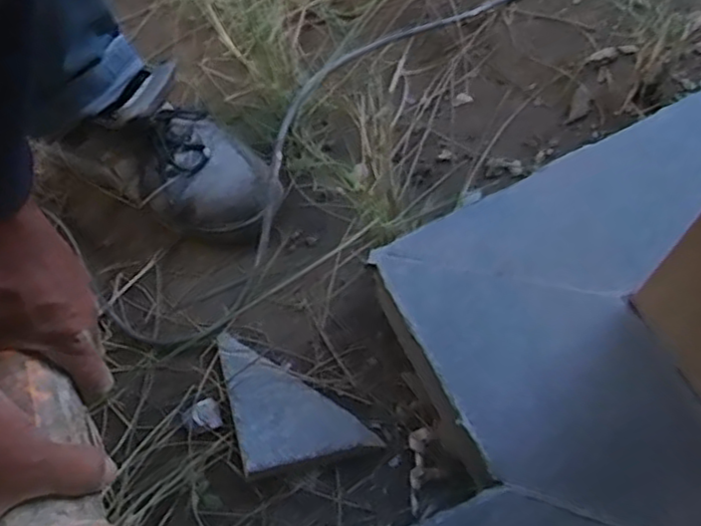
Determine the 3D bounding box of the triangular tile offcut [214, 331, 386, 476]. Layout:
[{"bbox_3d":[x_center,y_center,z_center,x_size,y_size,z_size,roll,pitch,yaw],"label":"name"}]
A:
[{"bbox_3d":[-0.068,0.123,0.560,0.159,0.012,0.083,30,53,21],"label":"triangular tile offcut"}]

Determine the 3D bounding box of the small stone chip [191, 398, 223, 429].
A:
[{"bbox_3d":[-0.120,0.126,0.568,0.021,0.005,0.025,-24,64,-8],"label":"small stone chip"}]

